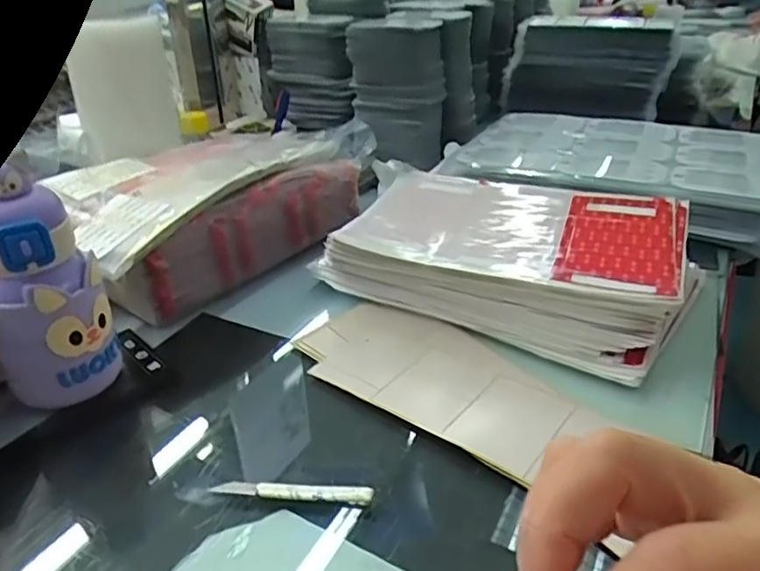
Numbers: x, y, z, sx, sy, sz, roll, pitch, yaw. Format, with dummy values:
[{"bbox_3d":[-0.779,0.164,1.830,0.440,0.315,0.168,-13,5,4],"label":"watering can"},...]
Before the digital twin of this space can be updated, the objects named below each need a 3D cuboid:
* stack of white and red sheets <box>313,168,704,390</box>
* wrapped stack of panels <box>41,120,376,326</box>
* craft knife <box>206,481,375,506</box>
[{"bbox_3d":[0.132,-0.033,0.625,0.348,0.070,0.236,14,34,25],"label":"stack of white and red sheets"},{"bbox_3d":[-0.198,-0.096,0.719,0.210,0.106,0.371,20,37,33],"label":"wrapped stack of panels"},{"bbox_3d":[-0.060,0.140,0.411,0.110,0.011,0.011,2,30,8],"label":"craft knife"}]

